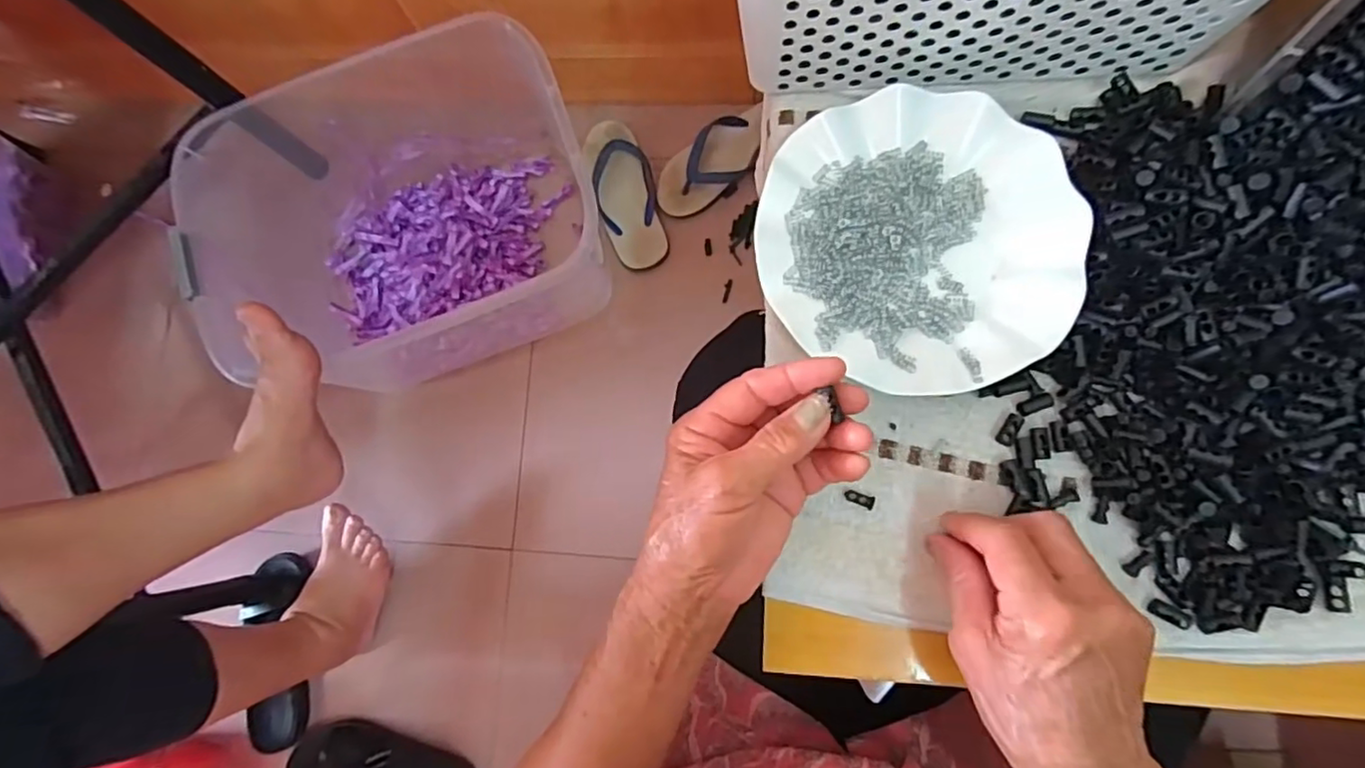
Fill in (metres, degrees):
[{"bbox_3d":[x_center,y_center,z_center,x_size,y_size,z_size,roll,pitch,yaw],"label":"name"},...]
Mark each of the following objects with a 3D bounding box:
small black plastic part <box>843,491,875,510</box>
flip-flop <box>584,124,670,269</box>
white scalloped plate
[{"bbox_3d":[0.104,0.067,0.361,0.017,0.006,0.008,18,85,8],"label":"small black plastic part"},{"bbox_3d":[-0.085,-0.287,0.921,0.092,0.044,0.233,-19,81,3],"label":"flip-flop"},{"bbox_3d":[0.139,-0.086,0.368,0.179,0.022,0.179,-1,82,6],"label":"white scalloped plate"}]

